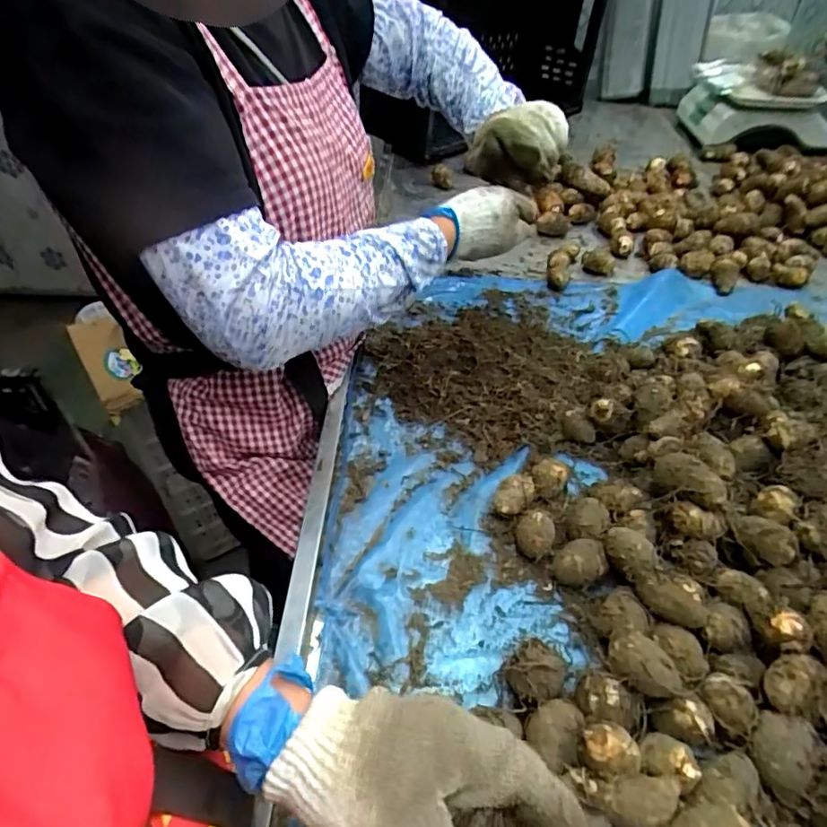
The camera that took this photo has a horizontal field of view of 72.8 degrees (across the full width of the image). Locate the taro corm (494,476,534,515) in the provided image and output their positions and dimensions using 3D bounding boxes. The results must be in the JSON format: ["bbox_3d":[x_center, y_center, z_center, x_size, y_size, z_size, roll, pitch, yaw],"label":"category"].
[{"bbox_3d":[0.097,0.083,0.554,0.029,0.028,0.046,28,50,26],"label":"taro corm"}]

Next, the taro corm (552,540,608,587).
[{"bbox_3d":[0.149,0.138,0.504,0.046,0.033,0.037,-28,51,-27],"label":"taro corm"}]

